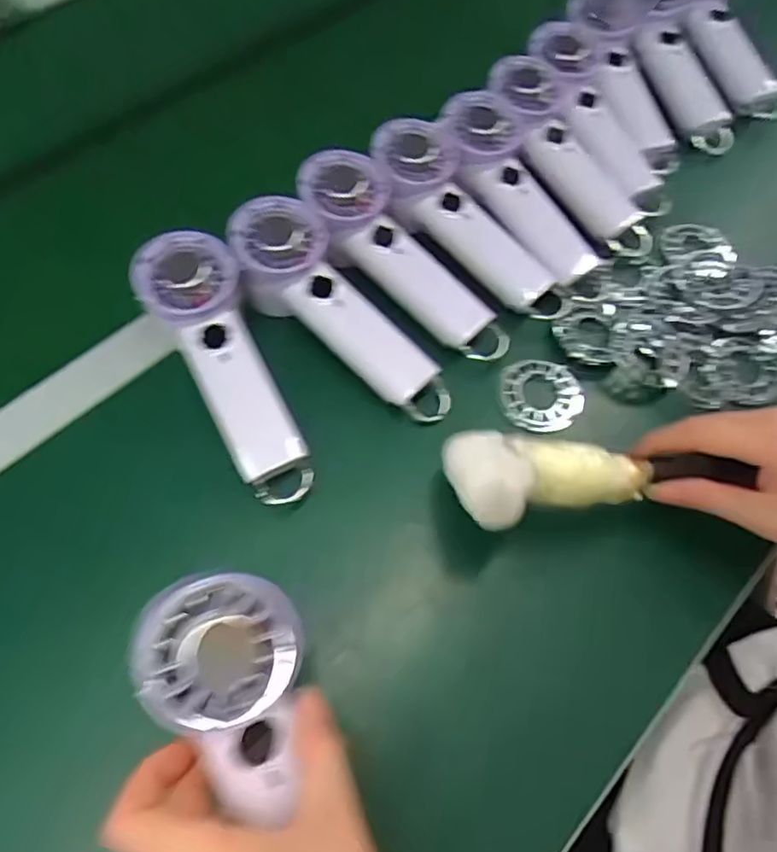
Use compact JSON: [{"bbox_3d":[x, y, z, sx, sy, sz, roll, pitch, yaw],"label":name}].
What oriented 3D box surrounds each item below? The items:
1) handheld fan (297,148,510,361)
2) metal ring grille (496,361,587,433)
[{"bbox_3d":[0.011,-0.124,0.457,0.193,0.031,0.066,46,68,-3],"label":"handheld fan"},{"bbox_3d":[0.111,-0.024,0.447,0.060,0.011,0.055,1,62,-2],"label":"metal ring grille"}]

